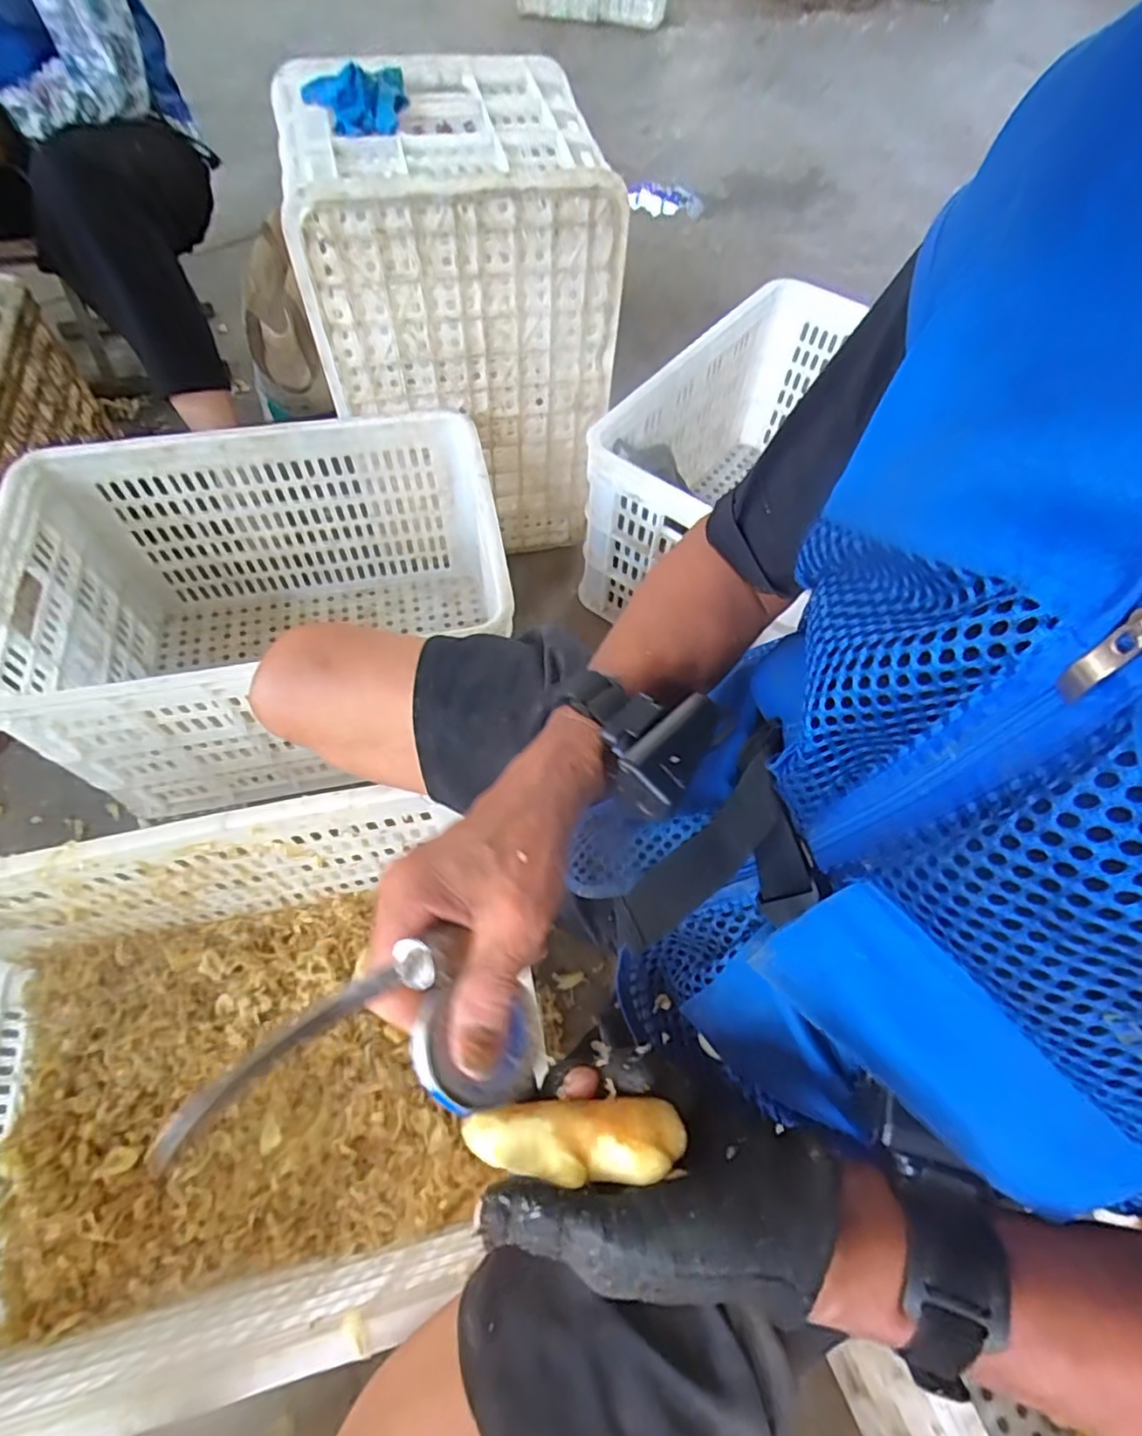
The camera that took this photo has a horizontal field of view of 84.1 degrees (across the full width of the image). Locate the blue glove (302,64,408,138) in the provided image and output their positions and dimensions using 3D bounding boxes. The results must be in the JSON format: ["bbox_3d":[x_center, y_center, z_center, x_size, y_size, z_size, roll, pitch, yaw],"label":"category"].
[{"bbox_3d":[-0.218,-0.648,0.655,0.104,0.046,0.130,-17,62,-12],"label":"blue glove"}]

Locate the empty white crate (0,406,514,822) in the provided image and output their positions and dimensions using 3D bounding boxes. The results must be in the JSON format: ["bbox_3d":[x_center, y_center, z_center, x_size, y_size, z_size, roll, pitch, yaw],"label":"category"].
[{"bbox_3d":[-0.362,-0.122,0.788,0.540,0.285,0.345,-13,61,-10],"label":"empty white crate"}]

